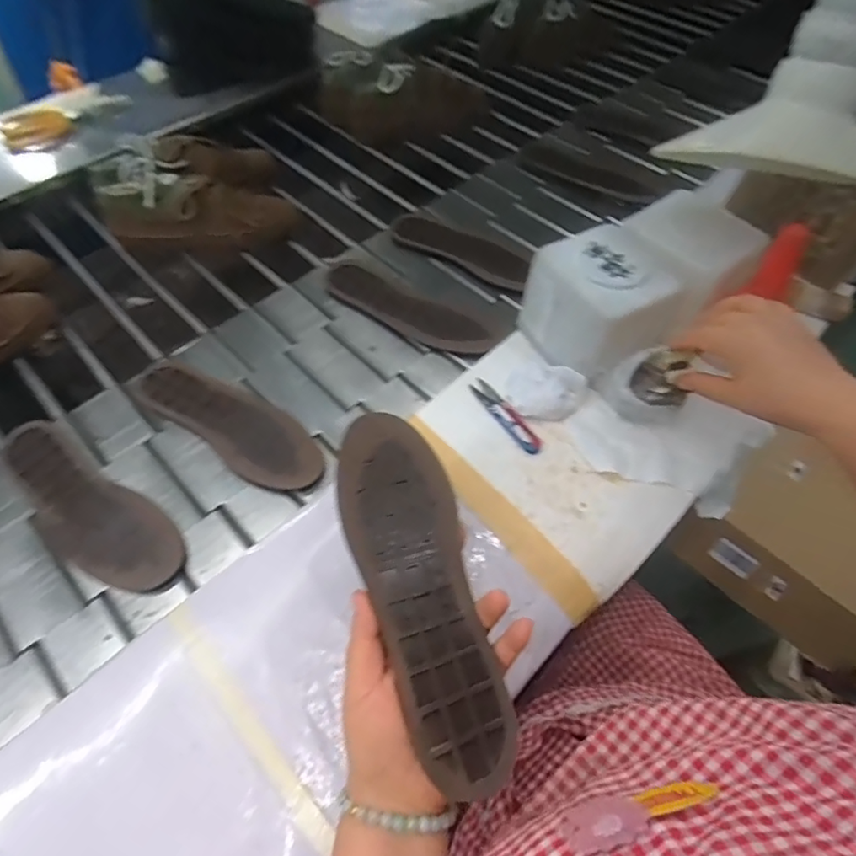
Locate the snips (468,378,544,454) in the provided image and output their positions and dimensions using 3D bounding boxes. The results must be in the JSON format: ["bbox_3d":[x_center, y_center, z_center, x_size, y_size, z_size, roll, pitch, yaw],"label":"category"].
[{"bbox_3d":[0.081,-0.013,0.546,0.022,0.015,0.102,-30,56,-18],"label":"snips"}]

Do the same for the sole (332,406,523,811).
[{"bbox_3d":[-0.007,0.098,0.356,0.079,0.029,0.251,-16,60,-8],"label":"sole"}]

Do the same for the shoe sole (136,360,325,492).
[{"bbox_3d":[-0.225,-0.008,0.600,0.257,0.031,0.086,30,60,18],"label":"shoe sole"}]

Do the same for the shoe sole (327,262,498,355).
[{"bbox_3d":[-0.028,-0.154,0.688,0.241,0.017,0.065,26,74,14],"label":"shoe sole"}]

